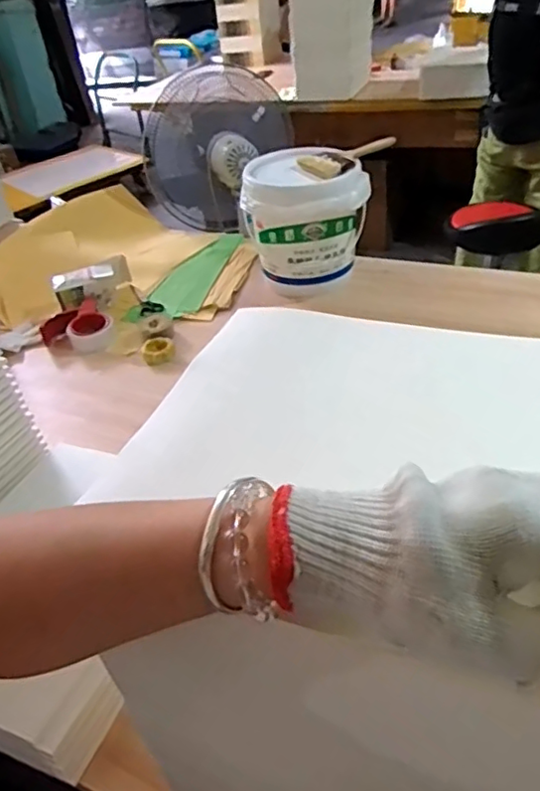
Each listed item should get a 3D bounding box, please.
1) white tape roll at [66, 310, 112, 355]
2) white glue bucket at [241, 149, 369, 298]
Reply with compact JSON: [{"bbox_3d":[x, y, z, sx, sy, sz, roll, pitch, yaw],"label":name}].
[{"bbox_3d":[-0.382,-0.133,1.277,0.089,0.066,0.089,-5,38,4],"label":"white tape roll"},{"bbox_3d":[0.079,-0.379,1.307,0.224,0.255,0.205,-5,38,4],"label":"white glue bucket"}]

